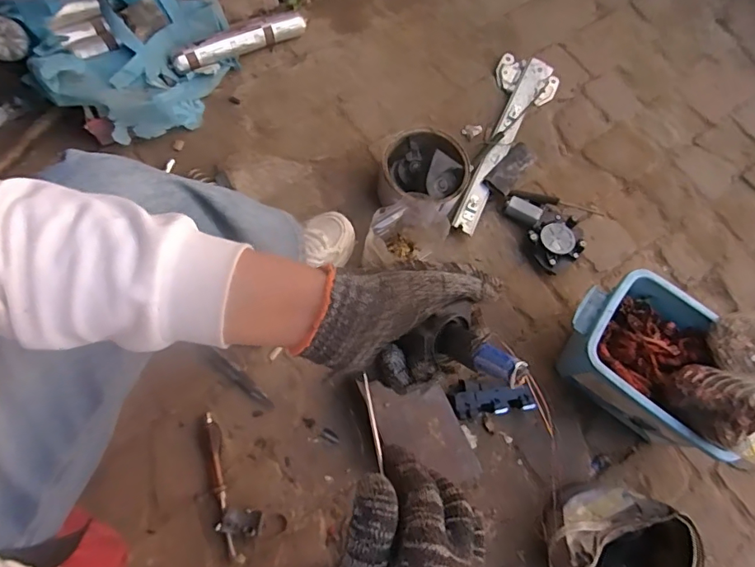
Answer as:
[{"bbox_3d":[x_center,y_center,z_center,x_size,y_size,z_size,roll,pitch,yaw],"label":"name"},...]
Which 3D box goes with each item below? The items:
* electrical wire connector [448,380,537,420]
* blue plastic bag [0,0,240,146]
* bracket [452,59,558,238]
[{"bbox_3d":[0.182,0.182,0.794,0.128,0.033,0.057,-6,66,-5],"label":"electrical wire connector"},{"bbox_3d":[-0.434,-0.427,0.868,0.281,0.216,0.346,30,71,5],"label":"blue plastic bag"},{"bbox_3d":[0.245,-0.286,0.970,0.131,0.051,0.439,25,71,2],"label":"bracket"}]

